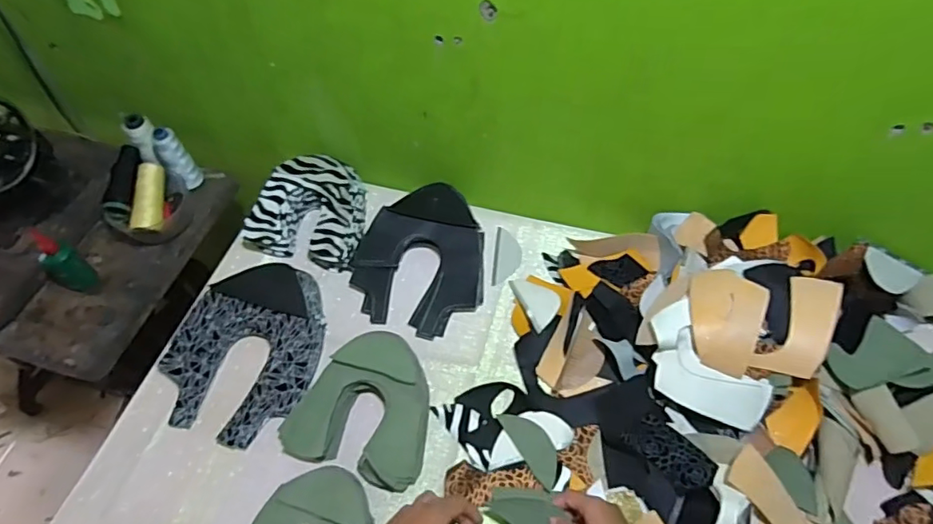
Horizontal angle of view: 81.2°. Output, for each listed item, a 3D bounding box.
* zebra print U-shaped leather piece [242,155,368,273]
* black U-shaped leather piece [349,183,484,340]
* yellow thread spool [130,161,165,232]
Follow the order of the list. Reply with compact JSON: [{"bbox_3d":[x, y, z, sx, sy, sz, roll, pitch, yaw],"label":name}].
[{"bbox_3d":[-0.239,-0.083,0.846,0.173,0.075,0.160,11,56,9],"label":"zebra print U-shaped leather piece"},{"bbox_3d":[-0.069,-0.010,0.804,0.194,0.055,0.229,6,56,6],"label":"black U-shaped leather piece"},{"bbox_3d":[-0.495,-0.100,0.857,0.036,0.047,0.125,-4,60,2],"label":"yellow thread spool"}]

